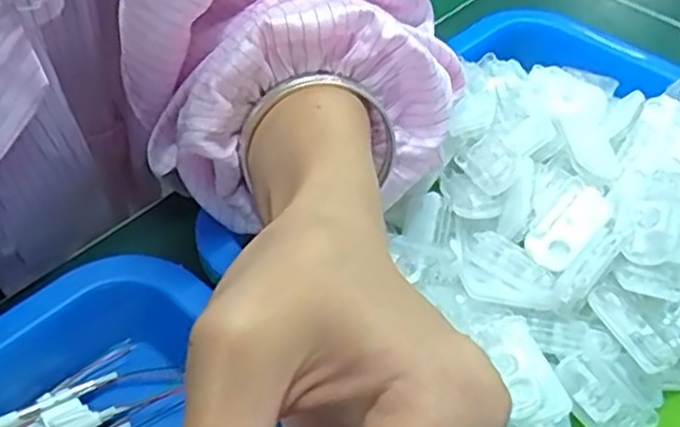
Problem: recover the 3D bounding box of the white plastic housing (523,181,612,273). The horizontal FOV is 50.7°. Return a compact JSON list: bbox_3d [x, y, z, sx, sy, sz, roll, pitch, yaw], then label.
[{"bbox_3d":[0.090,0.005,0.282,0.021,0.010,0.039,35,81,30],"label":"white plastic housing"}]

